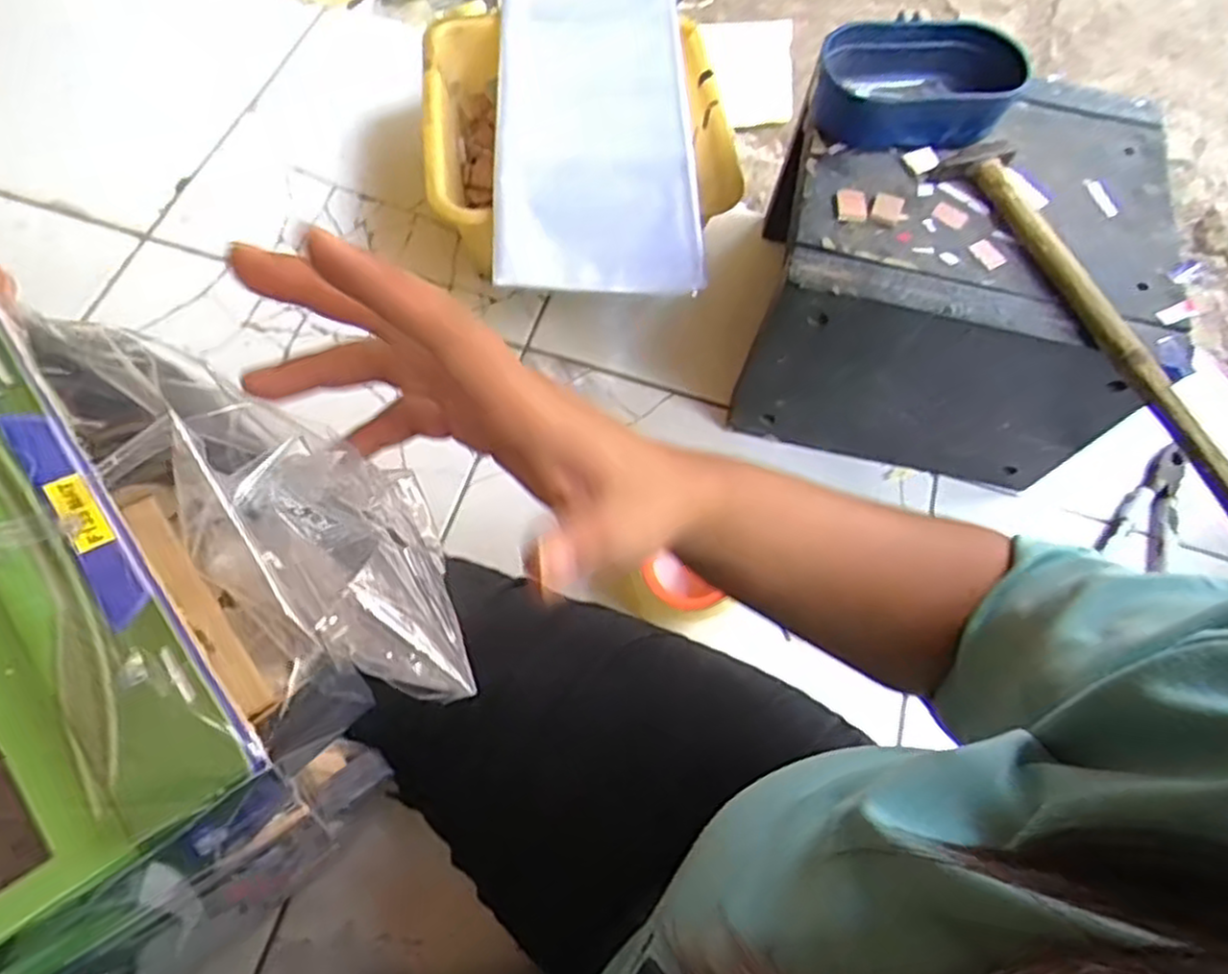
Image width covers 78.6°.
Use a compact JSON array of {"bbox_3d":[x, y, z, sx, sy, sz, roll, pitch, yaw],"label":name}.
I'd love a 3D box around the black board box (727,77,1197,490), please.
[{"bbox_3d":[0.274,-0.180,0.640,0.277,0.192,0.264,14,66,3],"label":"black board box"}]

